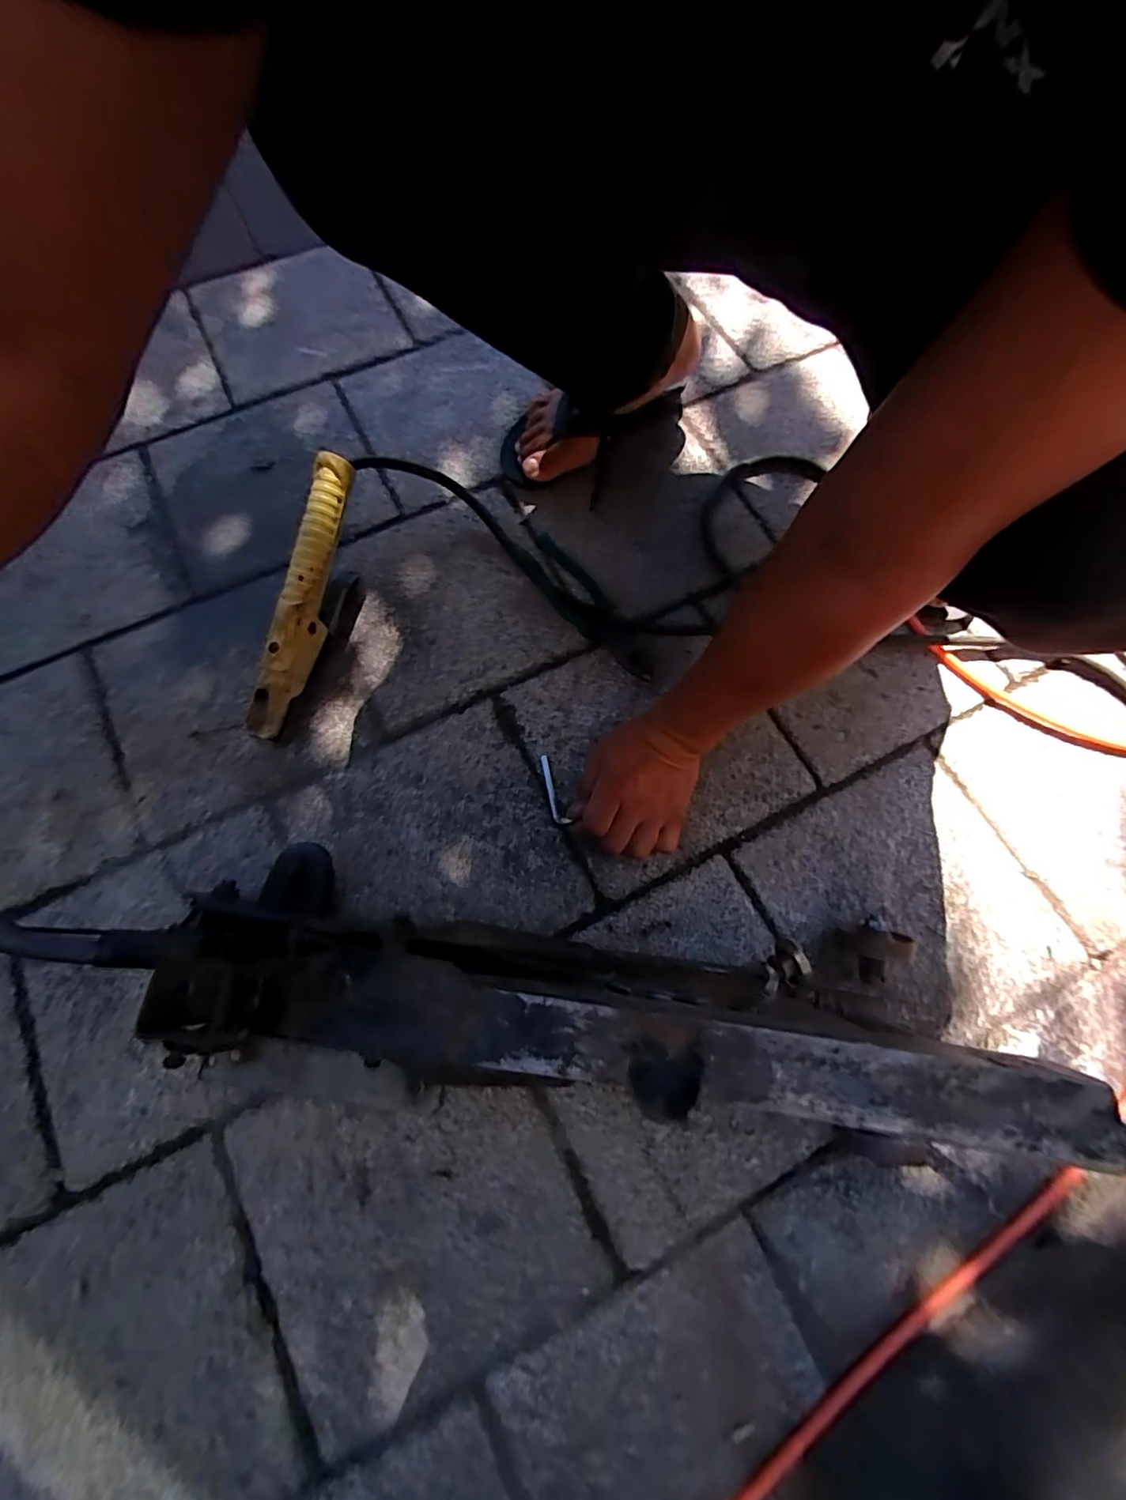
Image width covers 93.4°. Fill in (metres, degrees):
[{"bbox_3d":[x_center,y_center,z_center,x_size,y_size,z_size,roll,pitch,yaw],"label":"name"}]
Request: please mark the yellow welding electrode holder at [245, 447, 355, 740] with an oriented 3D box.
[{"bbox_3d":[-0.259,-0.152,0.532,0.033,0.038,0.283,12,86,4],"label":"yellow welding electrode holder"}]

